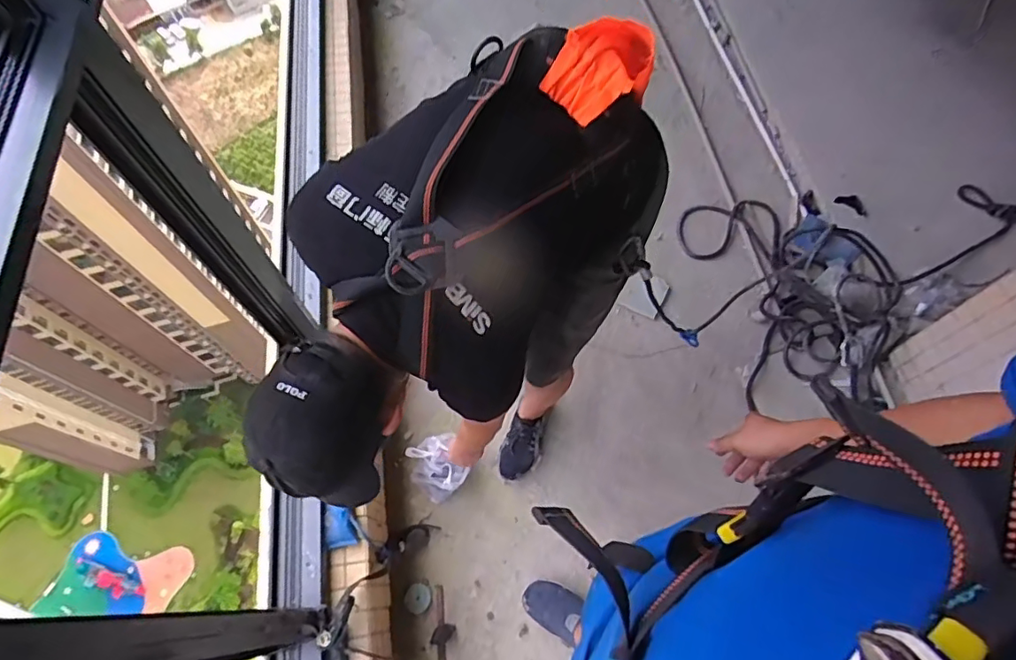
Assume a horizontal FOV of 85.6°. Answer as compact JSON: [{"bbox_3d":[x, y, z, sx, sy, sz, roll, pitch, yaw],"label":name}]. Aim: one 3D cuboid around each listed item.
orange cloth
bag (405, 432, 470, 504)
[{"bbox_3d":[0.132,-0.354,0.744,0.136,0.084,0.096,-35,69,-15],"label":"orange cloth"},{"bbox_3d":[-0.186,0.366,1.489,0.157,0.086,0.158,-34,68,-15],"label":"bag"}]

